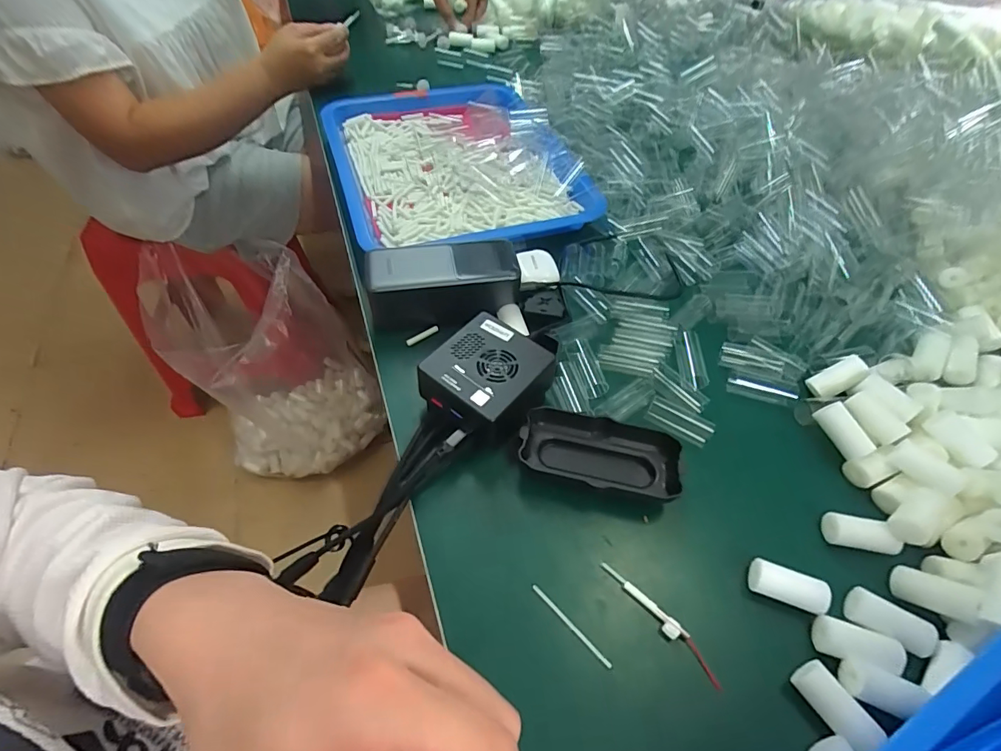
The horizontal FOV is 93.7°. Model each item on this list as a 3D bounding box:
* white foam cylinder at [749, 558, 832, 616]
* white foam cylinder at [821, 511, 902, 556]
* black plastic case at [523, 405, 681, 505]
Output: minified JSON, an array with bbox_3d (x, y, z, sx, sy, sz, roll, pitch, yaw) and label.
[{"bbox_3d":[0.177,0.131,0.291,0.042,0.019,0.019,20,55,12],"label":"white foam cylinder"},{"bbox_3d":[0.239,0.106,0.313,0.042,0.019,0.019,12,54,6],"label":"white foam cylinder"},{"bbox_3d":[0.072,0.055,0.337,0.111,0.022,0.046,11,53,5],"label":"black plastic case"}]

